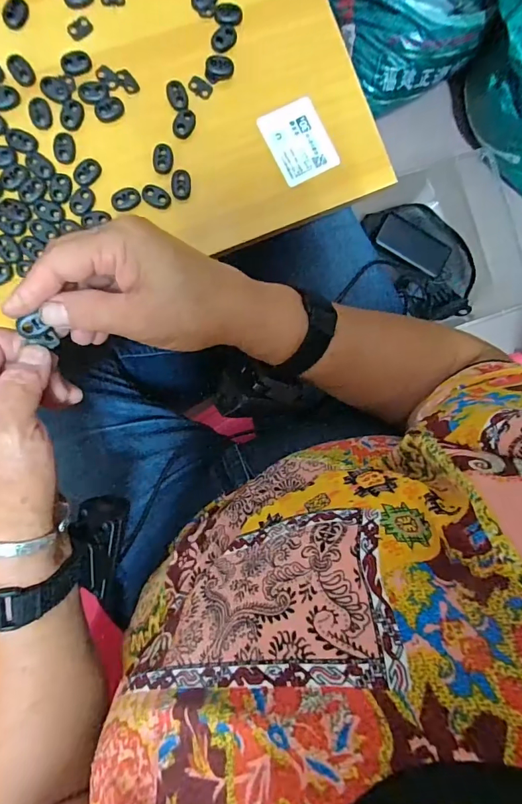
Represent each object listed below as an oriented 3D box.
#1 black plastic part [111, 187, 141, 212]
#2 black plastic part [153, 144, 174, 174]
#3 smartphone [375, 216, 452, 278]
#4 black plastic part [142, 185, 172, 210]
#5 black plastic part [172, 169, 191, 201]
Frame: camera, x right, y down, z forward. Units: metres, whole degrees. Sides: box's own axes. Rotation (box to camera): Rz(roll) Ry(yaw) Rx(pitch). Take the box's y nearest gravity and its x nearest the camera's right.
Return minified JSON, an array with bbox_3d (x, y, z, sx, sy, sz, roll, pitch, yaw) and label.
[{"bbox_3d":[-0.103,-0.155,0.316,0.021,0.004,0.016,-20,93,-8],"label":"black plastic part"},{"bbox_3d":[-0.075,-0.187,0.319,0.015,0.004,0.023,-3,91,-8],"label":"black plastic part"},{"bbox_3d":[0.314,-0.321,0.851,0.155,0.013,0.068,29,86,-7],"label":"smartphone"},{"bbox_3d":[-0.080,-0.157,0.319,0.022,0.004,0.015,23,87,-8],"label":"black plastic part"},{"bbox_3d":[-0.062,-0.169,0.323,0.015,0.004,0.022,1,90,-8],"label":"black plastic part"}]

